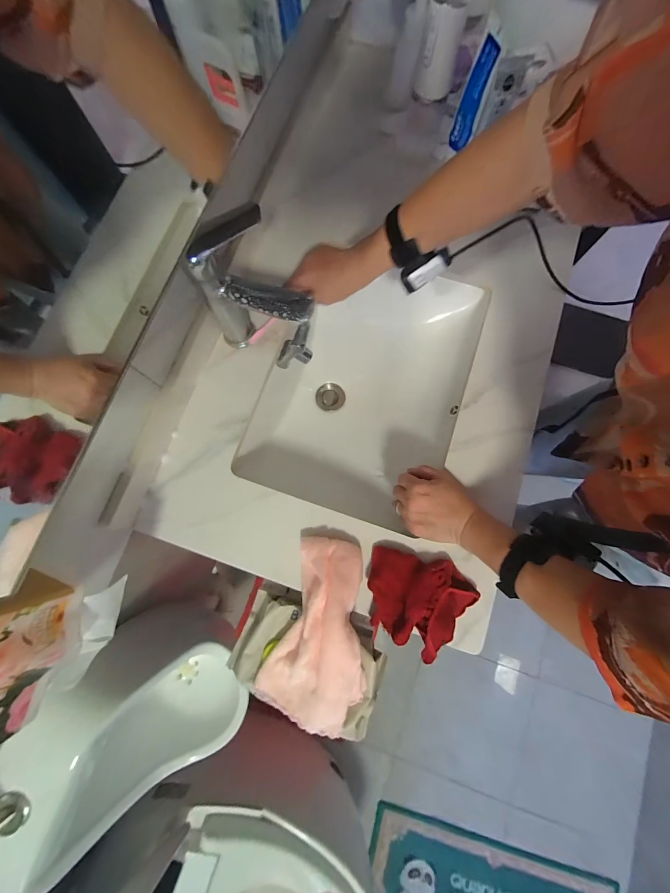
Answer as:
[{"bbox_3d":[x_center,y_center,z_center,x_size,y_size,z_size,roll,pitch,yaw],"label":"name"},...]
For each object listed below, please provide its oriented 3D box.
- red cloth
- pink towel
[{"bbox_3d":[0.111,0.209,0.428,0.140,0.044,0.121,12,80,2],"label":"red cloth"},{"bbox_3d":[-0.012,0.231,0.415,0.119,0.066,0.210,18,80,3],"label":"pink towel"}]

